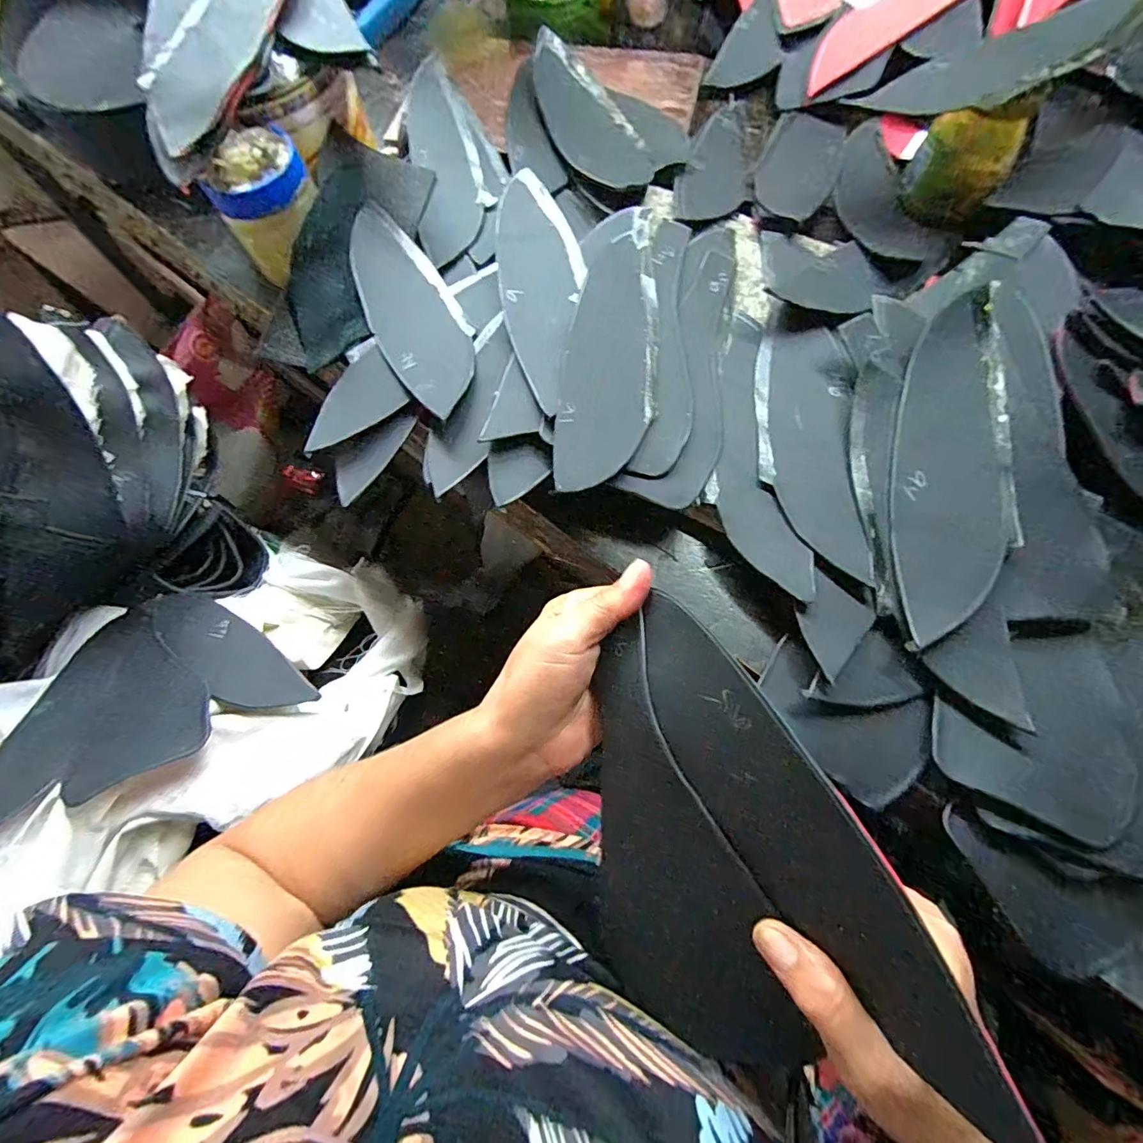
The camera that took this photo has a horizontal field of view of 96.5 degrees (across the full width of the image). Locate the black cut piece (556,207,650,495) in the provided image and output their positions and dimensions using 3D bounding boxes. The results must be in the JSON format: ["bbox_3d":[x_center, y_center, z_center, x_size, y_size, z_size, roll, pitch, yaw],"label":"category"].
[{"bbox_3d":[0.028,-0.157,0.353,0.057,0.010,0.235,11,71,-8],"label":"black cut piece"}]

